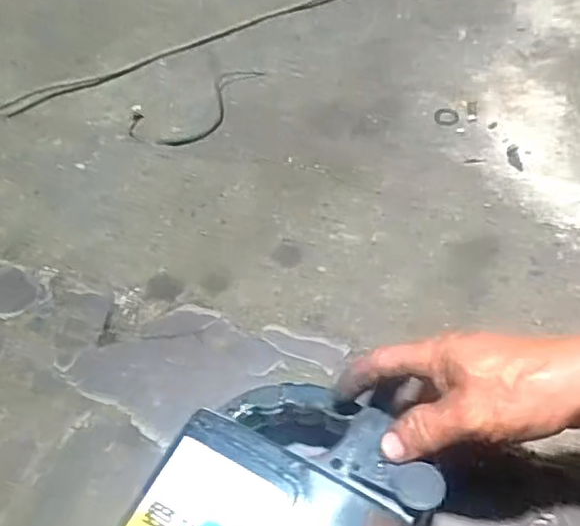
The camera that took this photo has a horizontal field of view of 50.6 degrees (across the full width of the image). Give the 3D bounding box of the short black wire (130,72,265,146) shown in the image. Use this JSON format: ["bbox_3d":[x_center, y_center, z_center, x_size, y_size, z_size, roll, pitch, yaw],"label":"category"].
[{"bbox_3d":[-0.109,-0.195,0.763,0.187,0.008,0.099,-30,59,-12],"label":"short black wire"}]

